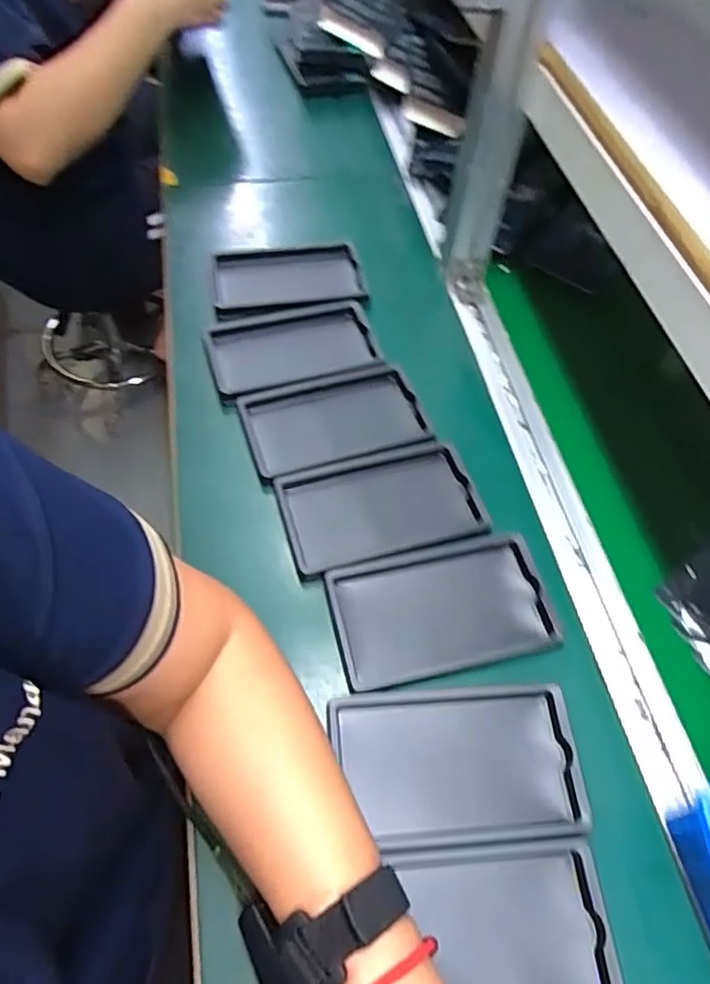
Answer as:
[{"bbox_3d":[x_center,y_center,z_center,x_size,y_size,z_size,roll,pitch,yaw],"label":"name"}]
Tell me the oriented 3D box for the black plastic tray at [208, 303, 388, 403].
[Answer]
[{"bbox_3d":[-0.059,-0.139,0.609,0.159,0.013,0.097,-15,59,-15],"label":"black plastic tray"}]

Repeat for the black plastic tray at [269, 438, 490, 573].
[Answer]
[{"bbox_3d":[0.023,0.010,0.517,0.158,0.011,0.093,-13,59,-13],"label":"black plastic tray"}]

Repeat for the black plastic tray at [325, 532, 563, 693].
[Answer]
[{"bbox_3d":[0.064,0.087,0.471,0.154,0.024,0.091,-9,58,-11],"label":"black plastic tray"}]

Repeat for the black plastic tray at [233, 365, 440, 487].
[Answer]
[{"bbox_3d":[-0.018,-0.063,0.565,0.155,0.019,0.094,-14,59,-14],"label":"black plastic tray"}]

